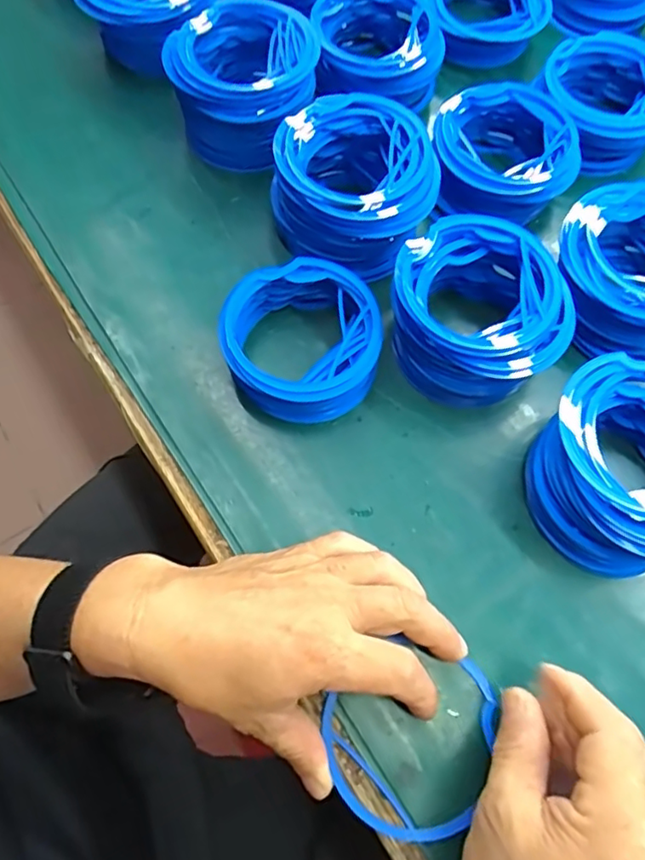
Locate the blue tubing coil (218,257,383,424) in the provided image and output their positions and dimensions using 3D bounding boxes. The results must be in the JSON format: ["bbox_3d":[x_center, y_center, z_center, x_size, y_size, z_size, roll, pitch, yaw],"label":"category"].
[{"bbox_3d":[-0.013,-0.056,0.372,0.096,0.036,0.094,0,68,-1],"label":"blue tubing coil"}]

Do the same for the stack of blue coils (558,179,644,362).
[{"bbox_3d":[0.206,-0.105,0.385,0.104,0.048,0.110,0,68,-1],"label":"stack of blue coils"}]

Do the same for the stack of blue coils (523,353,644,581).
[{"bbox_3d":[0.177,0.022,0.337,0.104,0.052,0.111,31,71,11],"label":"stack of blue coils"}]

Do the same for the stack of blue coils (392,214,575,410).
[{"bbox_3d":[0.098,-0.074,0.373,0.099,0.055,0.111,-13,69,-6],"label":"stack of blue coils"}]

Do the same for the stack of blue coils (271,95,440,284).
[{"bbox_3d":[0.021,-0.166,0.402,0.110,0.061,0.107,16,68,5],"label":"stack of blue coils"}]

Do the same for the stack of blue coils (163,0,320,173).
[{"bbox_3d":[-0.058,-0.255,0.435,0.107,0.064,0.098,-5,68,-3],"label":"stack of blue coils"}]

